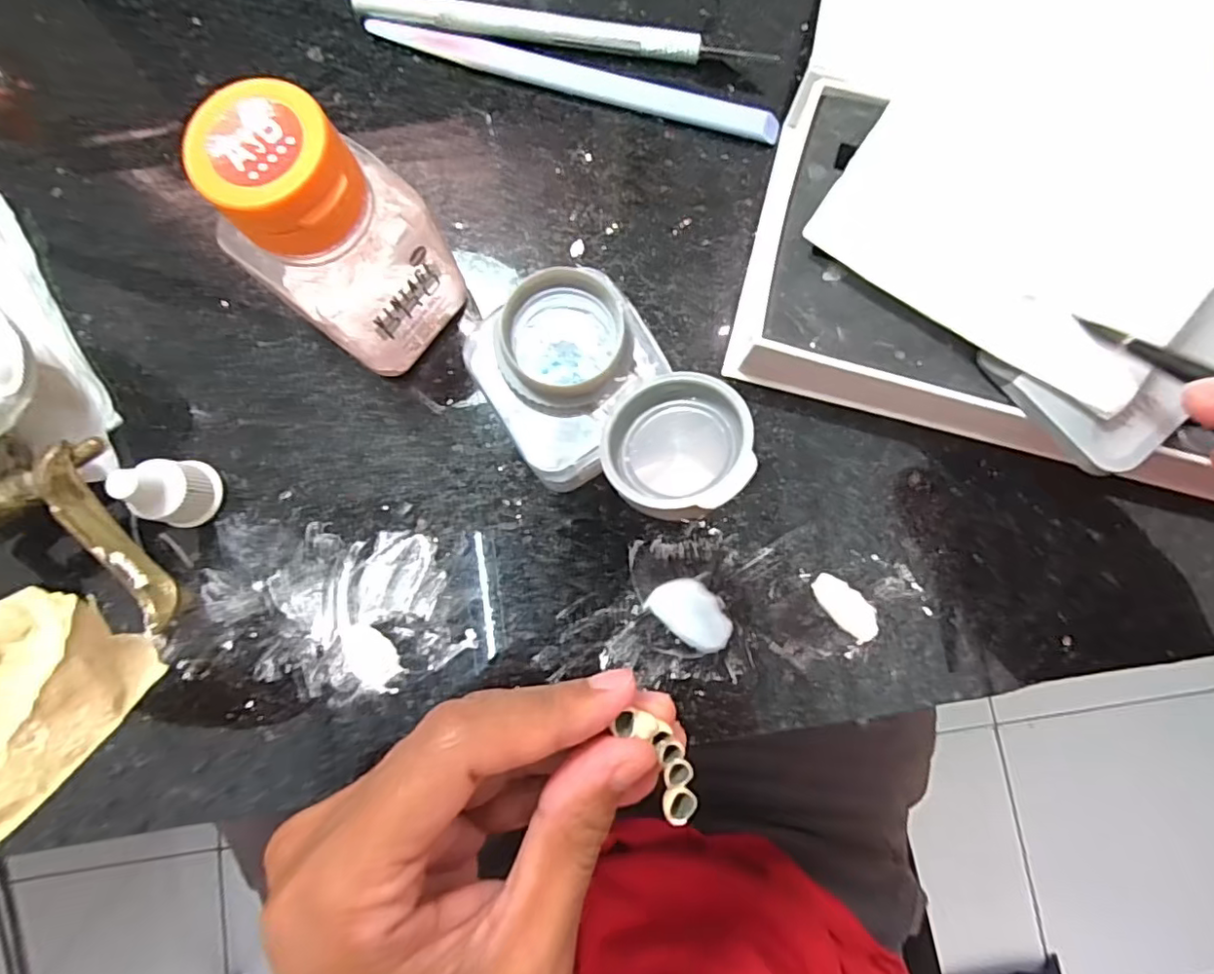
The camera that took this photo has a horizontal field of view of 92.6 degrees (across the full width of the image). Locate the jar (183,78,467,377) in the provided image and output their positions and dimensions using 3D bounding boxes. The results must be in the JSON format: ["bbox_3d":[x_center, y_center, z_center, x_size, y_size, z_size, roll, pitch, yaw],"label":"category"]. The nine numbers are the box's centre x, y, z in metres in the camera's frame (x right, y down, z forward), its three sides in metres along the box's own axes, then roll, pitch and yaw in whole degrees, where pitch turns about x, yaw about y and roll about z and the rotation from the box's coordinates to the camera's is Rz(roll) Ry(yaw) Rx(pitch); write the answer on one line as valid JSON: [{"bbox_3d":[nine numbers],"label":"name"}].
[{"bbox_3d":[-0.065,-0.059,0.149,0.035,0.074,0.038,42,86,4],"label":"jar"}]

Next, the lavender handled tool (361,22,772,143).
[{"bbox_3d":[-0.010,-0.138,0.194,0.137,0.004,0.011,16,84,0],"label":"lavender handled tool"}]

